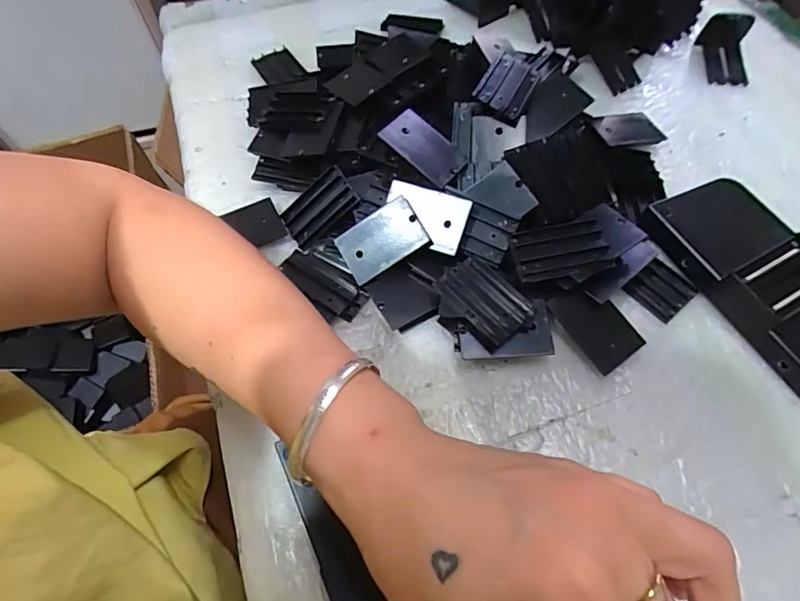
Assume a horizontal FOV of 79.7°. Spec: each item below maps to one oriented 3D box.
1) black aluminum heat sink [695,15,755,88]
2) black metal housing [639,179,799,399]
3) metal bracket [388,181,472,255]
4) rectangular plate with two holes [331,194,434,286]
[{"bbox_3d":[0.288,-0.222,0.421,0.039,0.025,0.064,11,63,6],"label":"black aluminum heat sink"},{"bbox_3d":[0.232,-0.006,0.300,0.065,0.032,0.161,-26,65,-13],"label":"black metal housing"},{"bbox_3d":[0.016,-0.054,0.307,0.052,0.005,0.036,19,92,6],"label":"metal bracket"},{"bbox_3d":[-0.012,-0.038,0.312,0.056,0.004,0.036,-30,88,14],"label":"rectangular plate with two holes"}]

